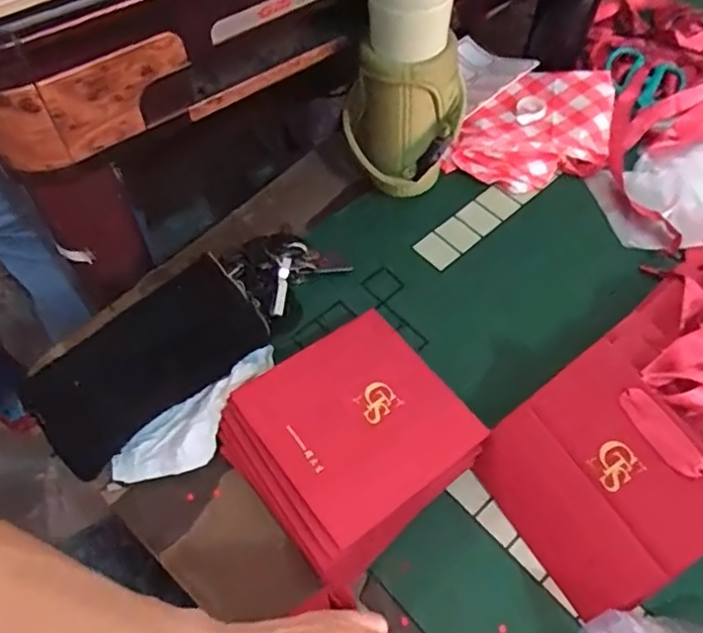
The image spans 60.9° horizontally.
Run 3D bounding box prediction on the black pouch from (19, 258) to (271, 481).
[{"bbox_3d":[-0.169,0.034,0.492,0.185,0.037,0.104,-35,65,-21],"label":"black pouch"}]

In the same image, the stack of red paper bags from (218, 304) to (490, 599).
[{"bbox_3d":[-0.003,0.089,0.457,0.161,0.042,0.151,-35,65,-21],"label":"stack of red paper bags"}]

